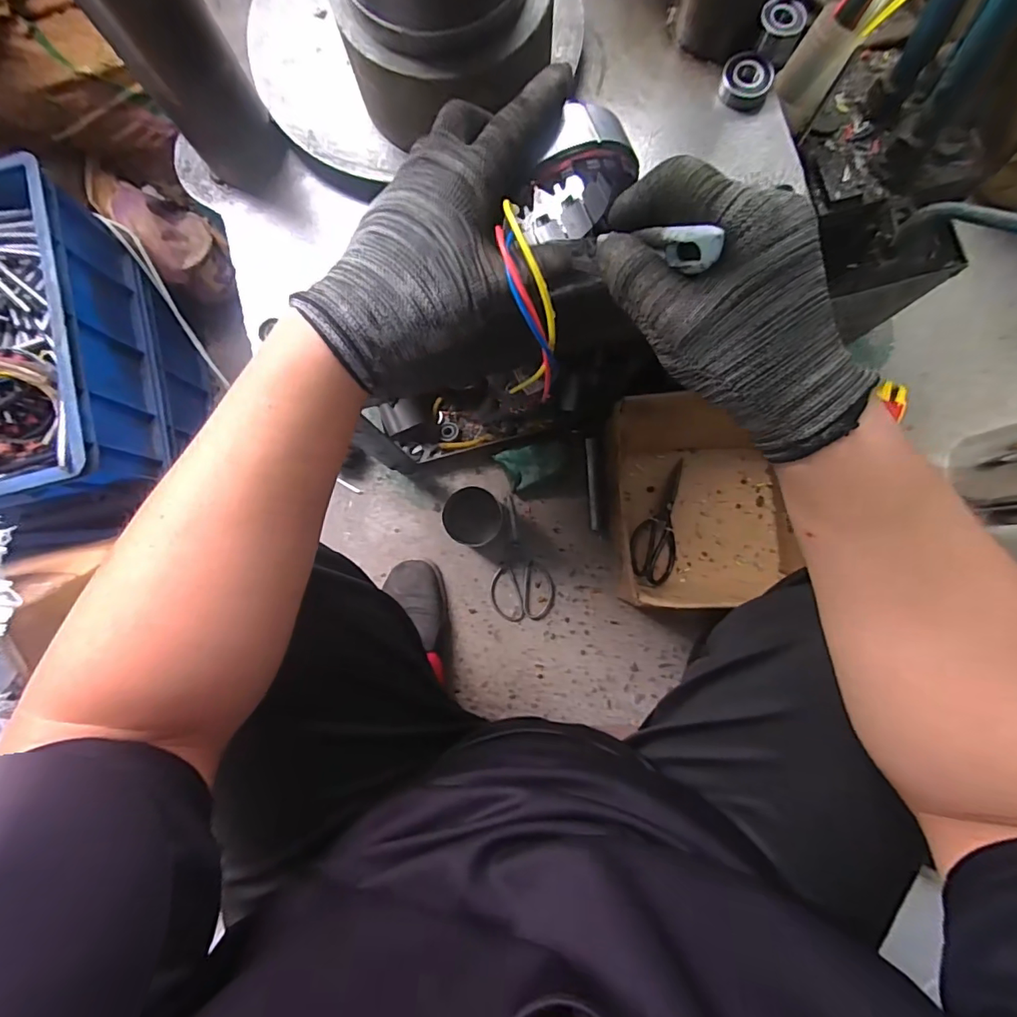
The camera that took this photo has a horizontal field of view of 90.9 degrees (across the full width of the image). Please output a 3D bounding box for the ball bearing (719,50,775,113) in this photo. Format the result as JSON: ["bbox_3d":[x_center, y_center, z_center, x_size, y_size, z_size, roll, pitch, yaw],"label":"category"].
[{"bbox_3d":[0.192,-0.346,0.404,0.038,0.014,0.044,15,85,4],"label":"ball bearing"}]

